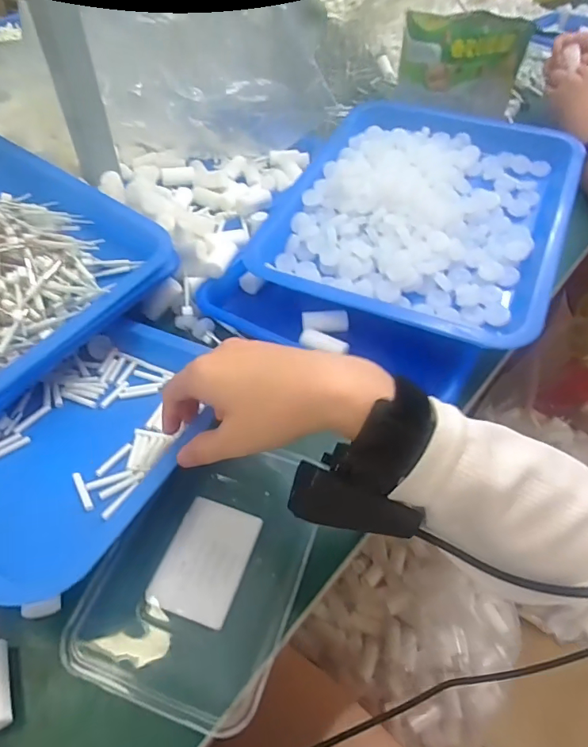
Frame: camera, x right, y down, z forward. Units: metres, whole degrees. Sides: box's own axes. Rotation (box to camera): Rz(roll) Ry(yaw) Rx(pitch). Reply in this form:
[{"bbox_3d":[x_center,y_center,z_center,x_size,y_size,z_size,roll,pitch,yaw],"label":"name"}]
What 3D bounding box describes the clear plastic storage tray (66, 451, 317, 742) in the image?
[{"bbox_3d":[-0.055,0.121,0.303,0.117,0.014,0.157,16,51,11],"label":"clear plastic storage tray"}]

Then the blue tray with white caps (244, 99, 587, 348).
[{"bbox_3d":[0.139,-0.180,0.489,0.262,0.054,0.338,22,52,16],"label":"blue tray with white caps"}]

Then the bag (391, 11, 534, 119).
[{"bbox_3d":[0.208,-0.379,0.579,0.152,0.102,0.022,5,48,-8],"label":"bag"}]

